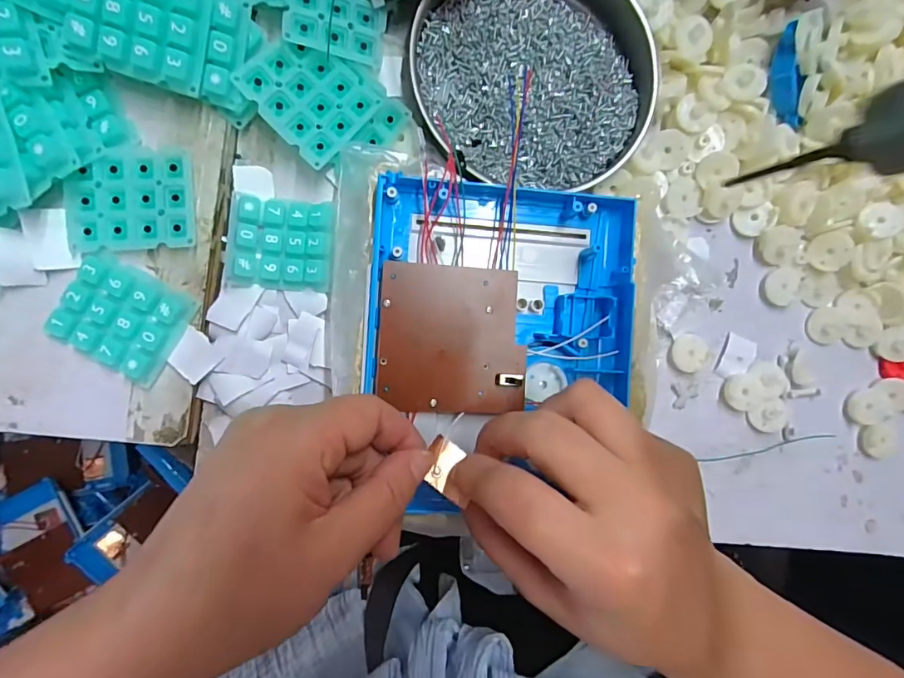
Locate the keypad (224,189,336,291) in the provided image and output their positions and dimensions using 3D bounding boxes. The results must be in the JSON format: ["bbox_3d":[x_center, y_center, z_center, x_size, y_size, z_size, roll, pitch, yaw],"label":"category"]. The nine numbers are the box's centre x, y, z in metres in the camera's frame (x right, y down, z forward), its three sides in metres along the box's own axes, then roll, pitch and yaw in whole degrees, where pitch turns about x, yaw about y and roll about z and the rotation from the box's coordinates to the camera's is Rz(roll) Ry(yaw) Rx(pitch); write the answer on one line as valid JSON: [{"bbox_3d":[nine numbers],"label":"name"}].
[{"bbox_3d":[-0.091,-0.051,0.253,0.054,0.011,0.047,6,93,-7],"label":"keypad"}]

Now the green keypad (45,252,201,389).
[{"bbox_3d":[-0.163,-0.010,0.233,0.055,0.011,0.047,30,90,-8],"label":"green keypad"}]

